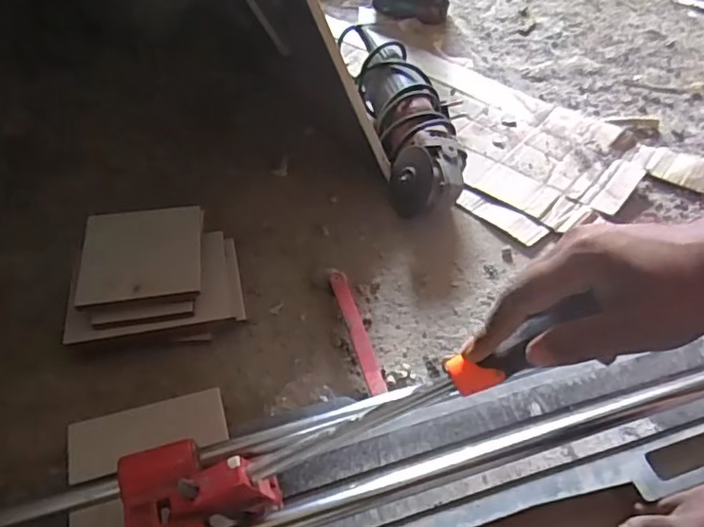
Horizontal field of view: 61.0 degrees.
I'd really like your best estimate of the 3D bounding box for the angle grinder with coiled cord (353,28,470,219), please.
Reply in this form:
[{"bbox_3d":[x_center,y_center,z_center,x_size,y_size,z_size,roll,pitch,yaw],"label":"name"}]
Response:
[{"bbox_3d":[0.068,-0.163,0.697,0.089,0.083,0.282,-6,48,-7],"label":"angle grinder with coiled cord"}]

